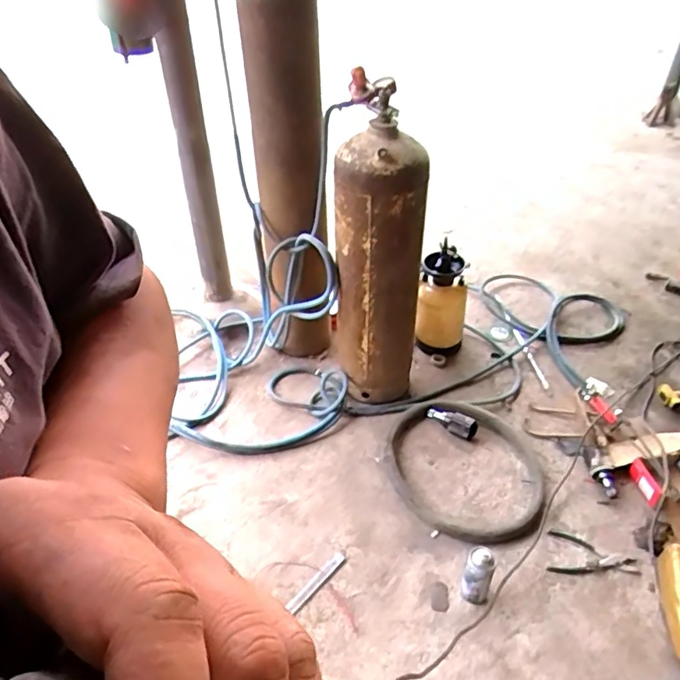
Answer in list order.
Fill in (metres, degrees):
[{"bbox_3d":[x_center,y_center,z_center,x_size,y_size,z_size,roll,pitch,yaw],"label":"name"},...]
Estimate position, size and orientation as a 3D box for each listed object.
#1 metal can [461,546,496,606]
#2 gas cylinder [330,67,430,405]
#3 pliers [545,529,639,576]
[{"bbox_3d":[0.348,0.591,1.392,0.069,0.178,0.069,0,41,0],"label":"metal can"},{"bbox_3d":[0.118,-0.213,1.715,0.273,1.015,0.250,2,41,3],"label":"gas cylinder"},{"bbox_3d":[0.701,0.607,1.532,0.232,0.011,0.134,10,42,11],"label":"pliers"}]

